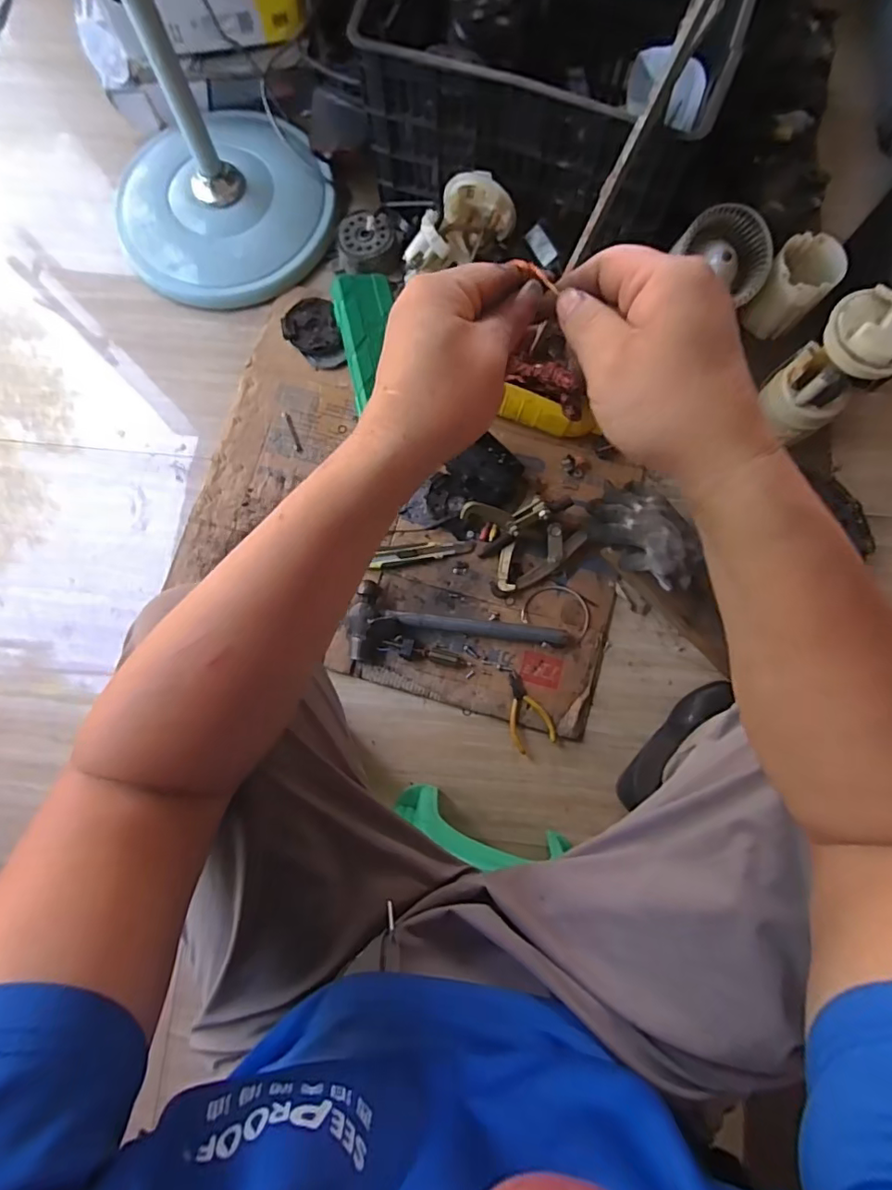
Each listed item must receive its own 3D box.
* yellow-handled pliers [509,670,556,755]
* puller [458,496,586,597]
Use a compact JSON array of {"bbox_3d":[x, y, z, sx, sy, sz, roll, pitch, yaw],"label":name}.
[{"bbox_3d":[0.117,0.176,0.806,0.065,0.010,0.116,-25,81,-4],"label":"yellow-handled pliers"},{"bbox_3d":[0.123,-0.091,0.801,0.165,0.094,0.132,-26,81,-4],"label":"puller"}]

